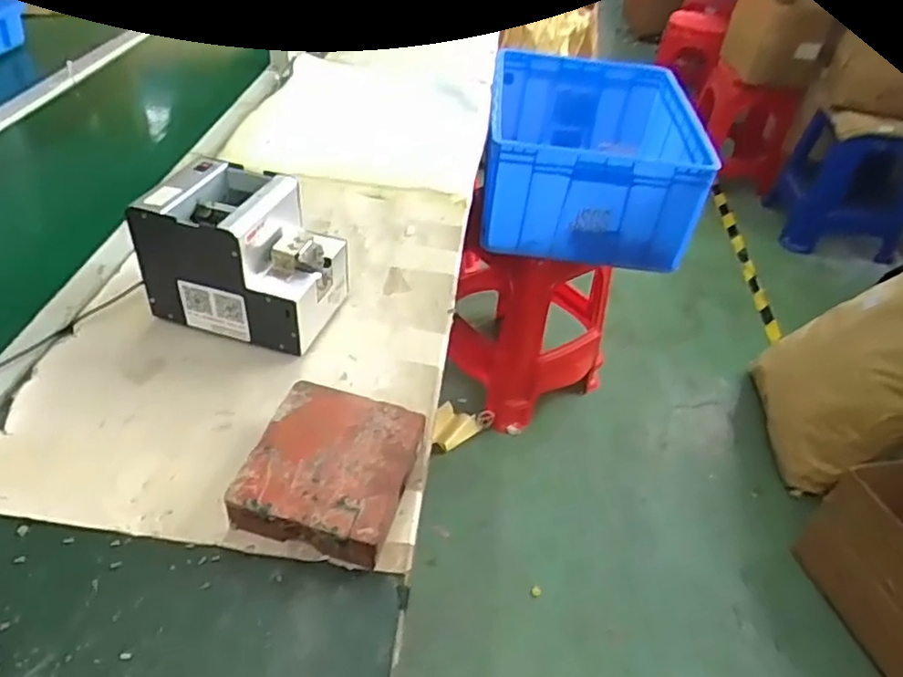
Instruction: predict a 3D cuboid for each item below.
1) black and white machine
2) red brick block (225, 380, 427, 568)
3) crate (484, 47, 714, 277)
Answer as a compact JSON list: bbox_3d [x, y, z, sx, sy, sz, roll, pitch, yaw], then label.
[{"bbox_3d":[-0.220,-0.091,0.722,0.183,0.143,0.134,15,42,9],"label":"black and white machine"},{"bbox_3d":[-0.104,0.115,0.581,0.132,0.044,0.146,12,41,6],"label":"red brick block"},{"bbox_3d":[0.275,-0.396,1.397,0.386,0.230,0.538,6,41,-1],"label":"crate"}]

